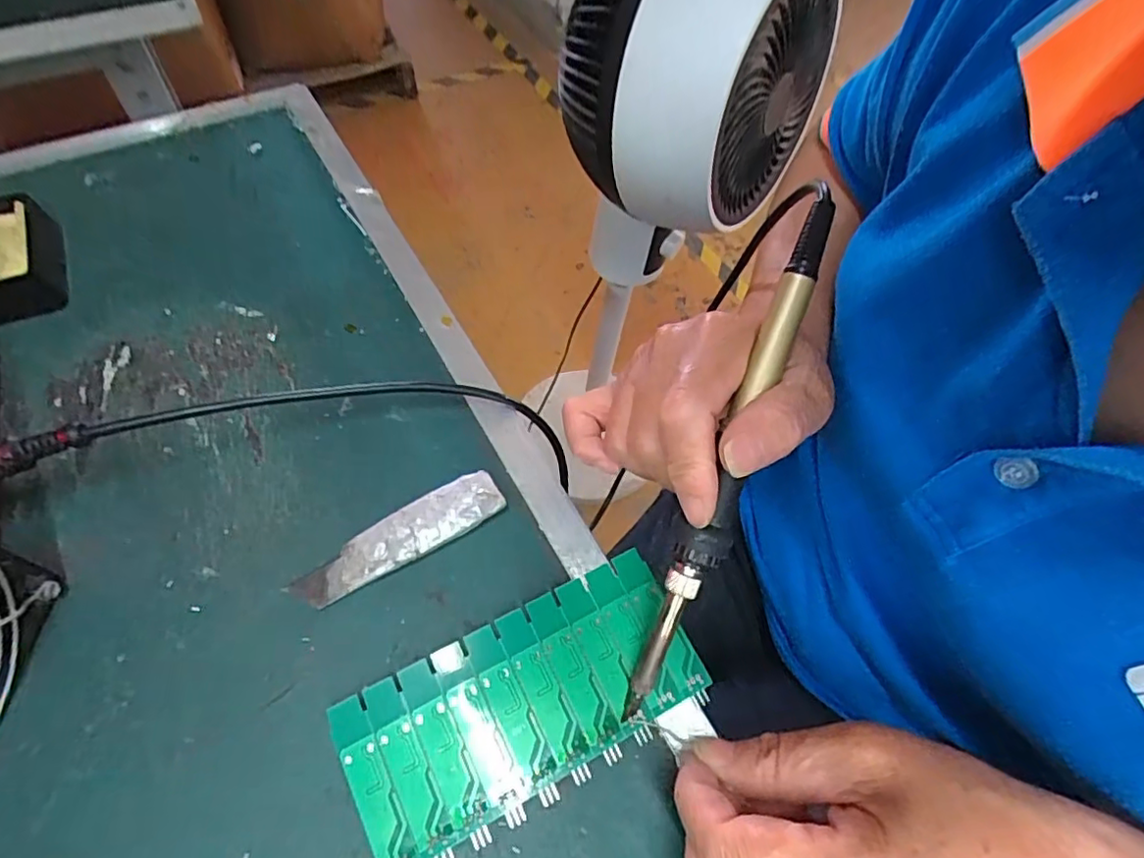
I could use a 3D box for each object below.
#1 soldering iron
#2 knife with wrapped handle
[{"bbox_3d":[0.063,0.008,0.231,0.017,0.020,0.219,19,90,11],"label":"soldering iron"},{"bbox_3d":[-0.078,0.049,0.272,0.096,0.007,0.025,-25,63,-19],"label":"knife with wrapped handle"}]

